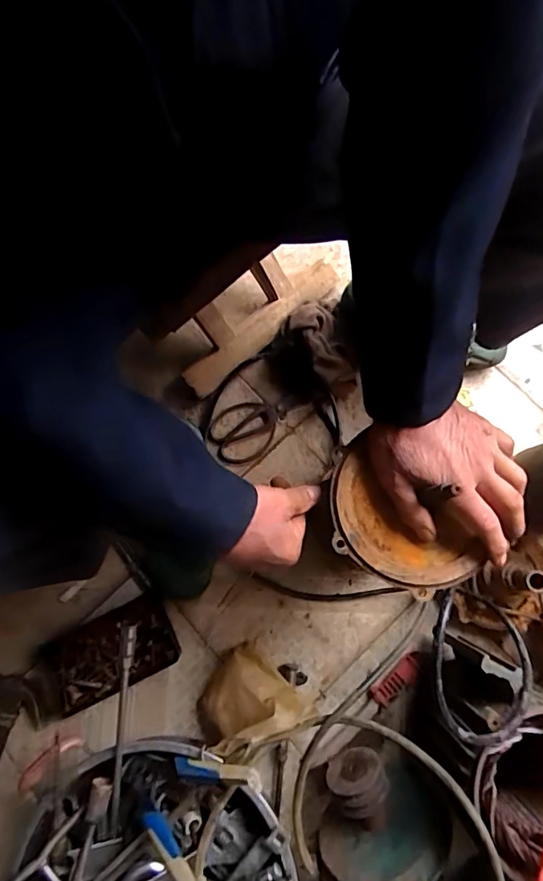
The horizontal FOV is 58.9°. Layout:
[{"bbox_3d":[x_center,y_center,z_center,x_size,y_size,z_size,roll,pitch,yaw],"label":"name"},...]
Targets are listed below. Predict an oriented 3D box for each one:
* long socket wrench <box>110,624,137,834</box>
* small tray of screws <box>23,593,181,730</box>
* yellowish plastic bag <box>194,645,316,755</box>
[{"bbox_3d":[-0.171,0.330,0.547,0.012,0.015,0.251,6,96,2],"label":"long socket wrench"},{"bbox_3d":[-0.244,0.305,0.672,0.220,0.025,0.102,-26,79,-4],"label":"small tray of screws"},{"bbox_3d":[-0.037,0.329,0.618,0.157,0.147,0.093,-27,79,-5],"label":"yellowish plastic bag"}]

